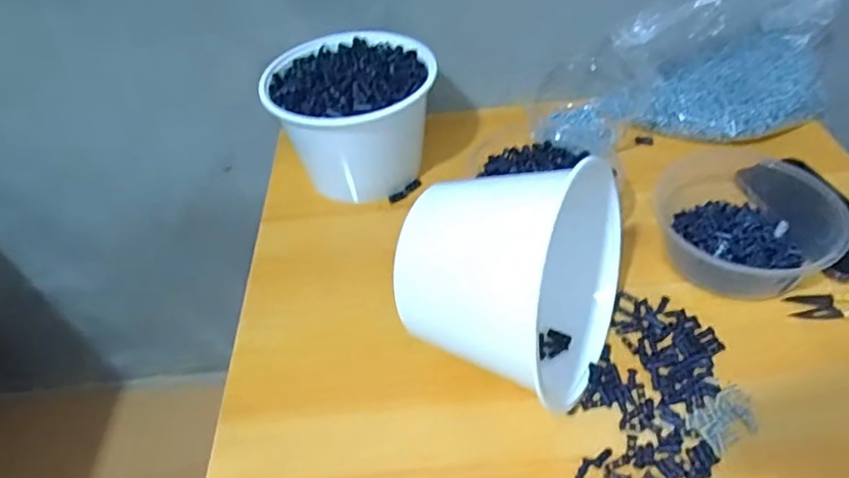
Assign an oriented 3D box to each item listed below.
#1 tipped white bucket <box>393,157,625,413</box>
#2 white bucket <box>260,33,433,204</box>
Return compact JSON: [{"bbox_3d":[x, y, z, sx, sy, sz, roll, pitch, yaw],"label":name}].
[{"bbox_3d":[0.067,0.024,0.437,0.150,0.123,0.137,11,48,16],"label":"tipped white bucket"},{"bbox_3d":[-0.073,-0.125,0.621,0.164,0.116,0.149,-19,47,-13],"label":"white bucket"}]

